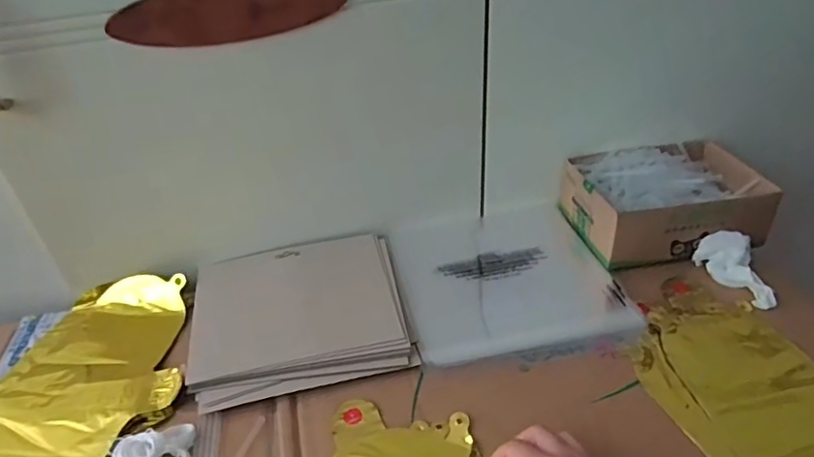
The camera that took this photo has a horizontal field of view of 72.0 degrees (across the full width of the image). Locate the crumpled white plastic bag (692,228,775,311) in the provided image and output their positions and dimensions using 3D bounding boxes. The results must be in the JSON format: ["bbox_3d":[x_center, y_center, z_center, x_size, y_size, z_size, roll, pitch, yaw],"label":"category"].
[{"bbox_3d":[0.329,0.042,0.551,0.045,0.028,0.087,-13,52,-12],"label":"crumpled white plastic bag"}]

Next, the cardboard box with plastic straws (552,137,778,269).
[{"bbox_3d":[0.284,-0.034,0.624,0.191,0.073,0.143,-8,37,-5],"label":"cardboard box with plastic straws"}]

